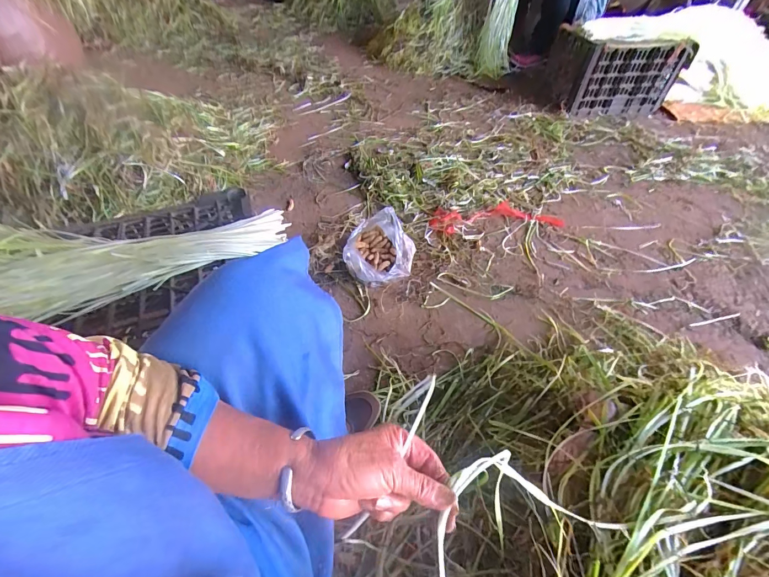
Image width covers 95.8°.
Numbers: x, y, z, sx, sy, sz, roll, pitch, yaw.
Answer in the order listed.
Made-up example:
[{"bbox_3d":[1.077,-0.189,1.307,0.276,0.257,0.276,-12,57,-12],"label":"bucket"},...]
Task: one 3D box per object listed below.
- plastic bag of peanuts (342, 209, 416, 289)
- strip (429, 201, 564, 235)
[{"bbox_3d":[-0.009,-0.100,0.954,0.169,0.112,0.207,10,50,8],"label":"plastic bag of peanuts"},{"bbox_3d":[0.357,-0.236,1.136,0.439,0.019,0.124,-6,49,-6],"label":"strip"}]

